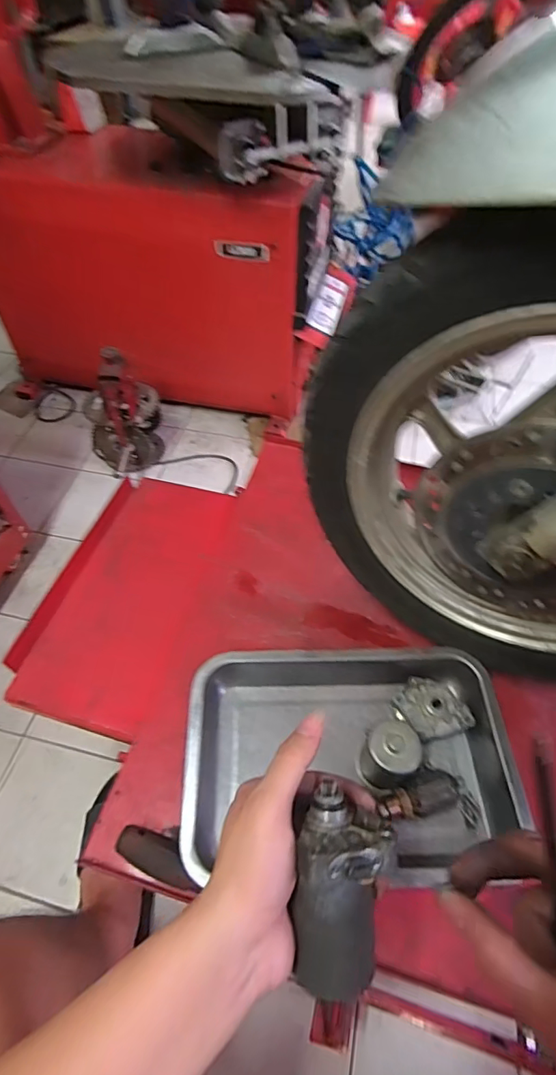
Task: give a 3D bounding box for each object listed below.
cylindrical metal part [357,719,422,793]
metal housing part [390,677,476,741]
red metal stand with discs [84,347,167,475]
[{"bbox_3d":[0.109,0.214,0.482,0.050,0.069,0.051,1,53,-1],"label":"cylindrical metal part"},{"bbox_3d":[0.162,0.181,0.531,0.075,0.034,0.062,-11,55,-10],"label":"metal housing part"},{"bbox_3d":[-0.344,-0.261,1.126,0.174,0.291,0.161,-17,56,-14],"label":"red metal stand with discs"}]

